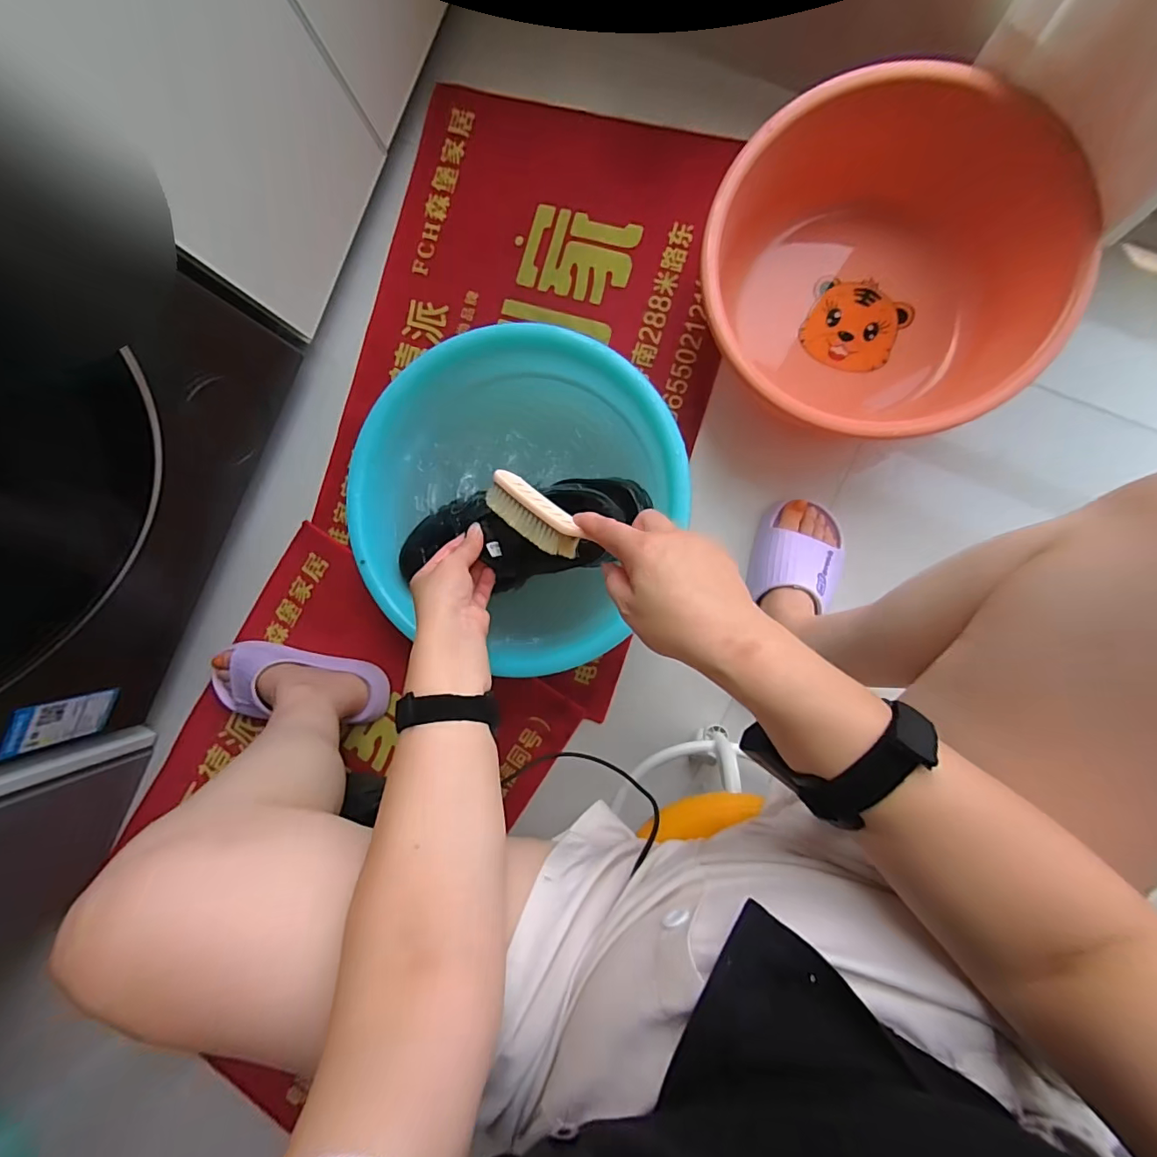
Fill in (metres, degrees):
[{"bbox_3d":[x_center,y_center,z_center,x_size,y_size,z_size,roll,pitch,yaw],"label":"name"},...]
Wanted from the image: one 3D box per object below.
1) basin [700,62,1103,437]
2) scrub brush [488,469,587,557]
[{"bbox_3d":[0.317,-0.329,0.554,0.339,0.142,0.330,0,91,8],"label":"basin"},{"bbox_3d":[-0.040,-0.055,0.417,0.098,0.034,0.037,41,96,23],"label":"scrub brush"}]

